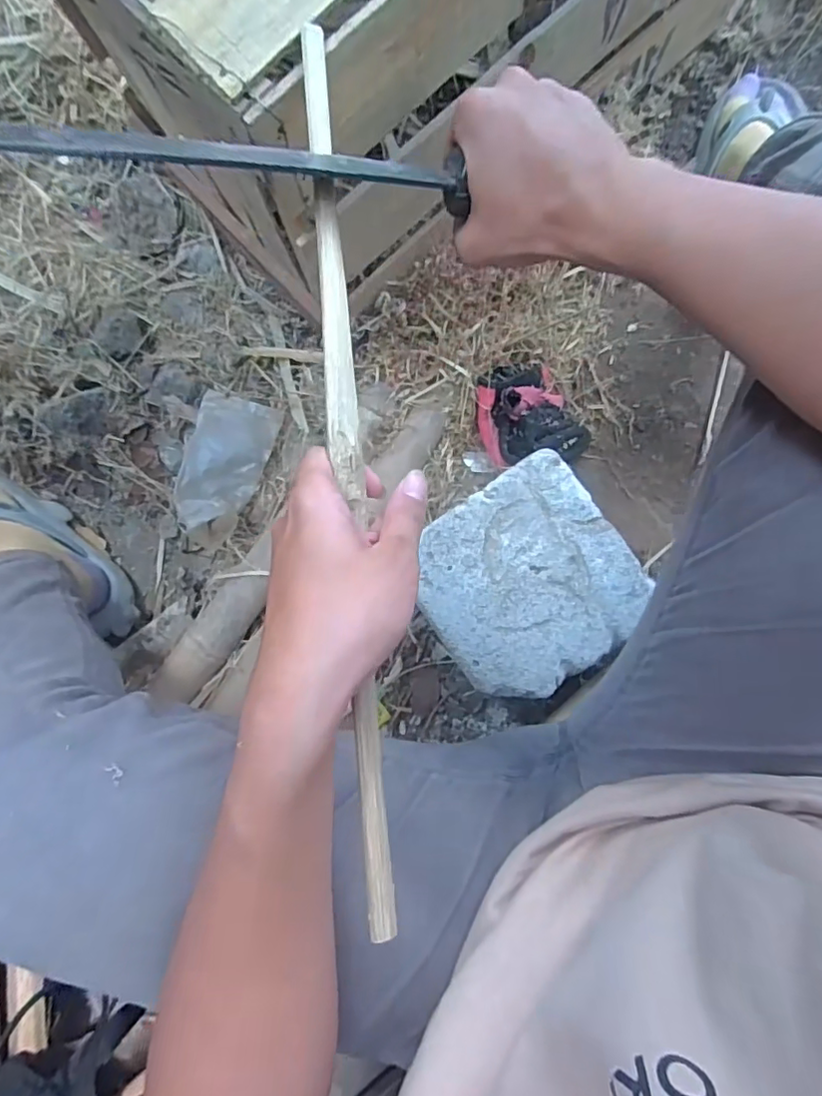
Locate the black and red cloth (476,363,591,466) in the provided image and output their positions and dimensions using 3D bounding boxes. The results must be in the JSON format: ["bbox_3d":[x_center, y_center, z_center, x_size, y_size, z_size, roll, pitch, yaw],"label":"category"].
[{"bbox_3d":[0.133,-0.147,0.619,0.117,0.056,0.106,-5,84,6],"label":"black and red cloth"}]

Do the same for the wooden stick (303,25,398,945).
[{"bbox_3d":[-0.034,-0.058,0.295,0.015,0.011,0.479,-6,82,6],"label":"wooden stick"}]

